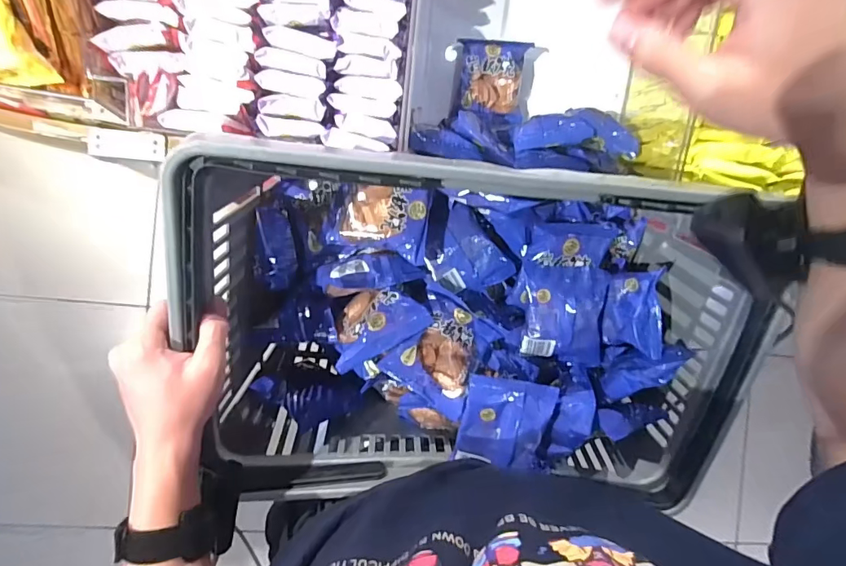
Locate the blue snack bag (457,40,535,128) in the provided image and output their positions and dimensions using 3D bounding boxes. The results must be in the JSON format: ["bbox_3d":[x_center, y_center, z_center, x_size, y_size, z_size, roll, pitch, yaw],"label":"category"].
[{"bbox_3d":[0.094,-0.250,0.585,0.096,0.043,0.097,-2,118,-6],"label":"blue snack bag"}]

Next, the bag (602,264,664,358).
[{"bbox_3d":[0.211,0.029,0.463,0.020,0.056,0.079,0,94,-39],"label":"bag"}]

